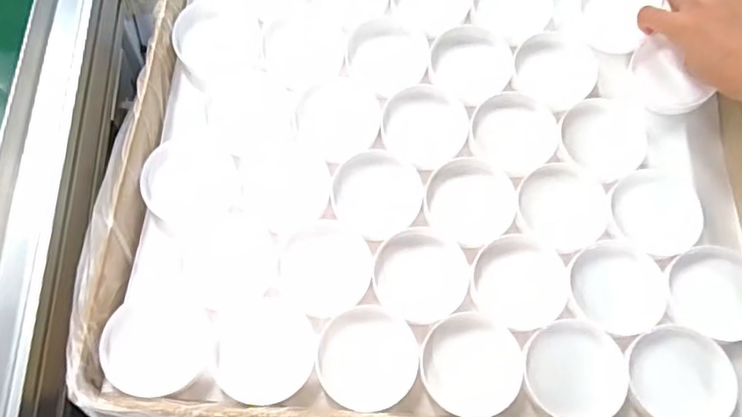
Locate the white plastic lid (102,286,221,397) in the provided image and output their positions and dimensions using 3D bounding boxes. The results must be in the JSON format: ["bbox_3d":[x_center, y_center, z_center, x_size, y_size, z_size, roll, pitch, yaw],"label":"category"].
[{"bbox_3d":[-0.161,0.099,0.410,0.076,0.010,0.079,1,61,-3],"label":"white plastic lid"}]

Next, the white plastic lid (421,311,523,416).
[{"bbox_3d":[0.077,0.118,0.416,0.073,0.017,0.074,1,61,-3],"label":"white plastic lid"}]

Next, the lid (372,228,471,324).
[{"bbox_3d":[0.041,0.053,0.445,0.075,0.016,0.076,1,61,-3],"label":"lid"}]

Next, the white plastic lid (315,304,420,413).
[{"bbox_3d":[-0.002,0.113,0.414,0.075,0.012,0.075,1,61,-3],"label":"white plastic lid"}]

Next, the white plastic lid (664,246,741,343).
[{"bbox_3d":[0.278,0.068,0.435,0.072,0.015,0.075,1,61,-3],"label":"white plastic lid"}]

